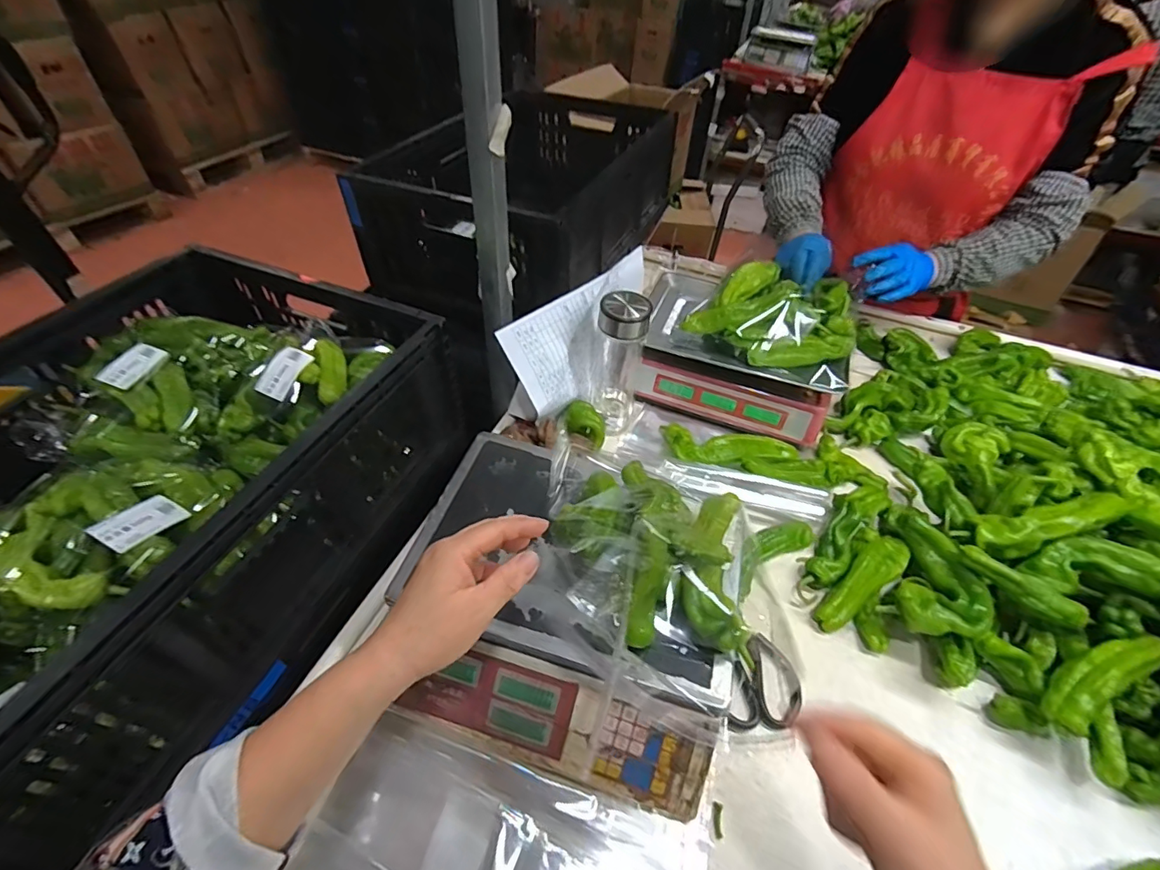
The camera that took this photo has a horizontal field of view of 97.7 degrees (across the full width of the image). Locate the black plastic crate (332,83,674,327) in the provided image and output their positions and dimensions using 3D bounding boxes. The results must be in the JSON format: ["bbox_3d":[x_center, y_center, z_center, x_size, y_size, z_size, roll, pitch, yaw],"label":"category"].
[{"bbox_3d":[-0.098,-0.517,1.112,0.483,0.268,0.717,24,51,17],"label":"black plastic crate"}]

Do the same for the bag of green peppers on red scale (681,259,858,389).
[{"bbox_3d":[0.322,-0.189,0.815,0.245,0.089,0.178,25,51,19],"label":"bag of green peppers on red scale"}]

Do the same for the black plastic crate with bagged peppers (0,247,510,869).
[{"bbox_3d":[-0.494,0.057,0.588,0.567,0.211,0.653,26,51,19],"label":"black plastic crate with bagged peppers"}]

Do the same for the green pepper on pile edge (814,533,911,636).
[{"bbox_3d":[0.355,0.184,0.637,0.155,0.026,0.044,-40,59,-10],"label":"green pepper on pile edge"}]

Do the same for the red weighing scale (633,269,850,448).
[{"bbox_3d":[0.269,-0.145,0.892,0.339,0.116,0.265,20,50,14],"label":"red weighing scale"}]

